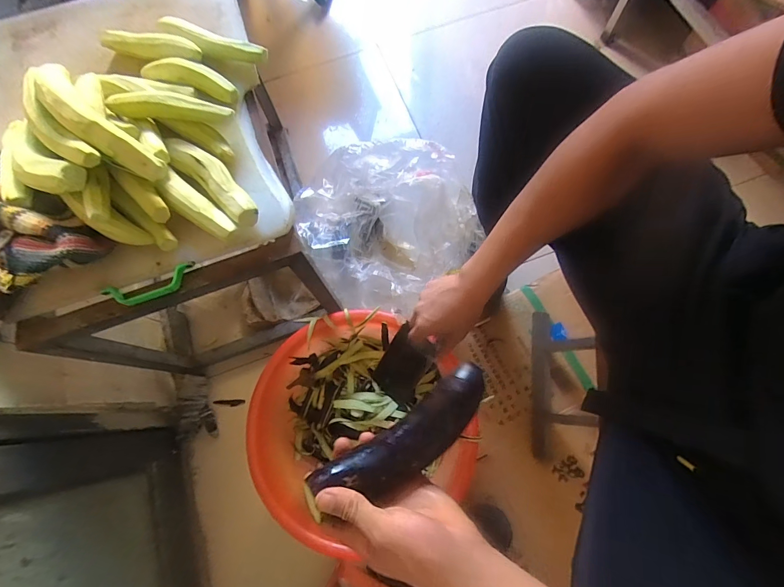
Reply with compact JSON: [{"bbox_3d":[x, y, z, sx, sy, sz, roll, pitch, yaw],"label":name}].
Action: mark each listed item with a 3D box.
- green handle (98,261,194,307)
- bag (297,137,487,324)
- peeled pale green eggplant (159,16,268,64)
[{"bbox_3d":[-0.329,-0.010,0.513,0.123,0.012,0.032,-19,73,-4],"label":"green handle"},{"bbox_3d":[-0.026,-0.121,0.812,0.278,0.301,0.325,-30,74,-7],"label":"bag"},{"bbox_3d":[-0.291,-0.401,0.603,0.180,0.037,0.038,17,74,7],"label":"peeled pale green eggplant"}]

